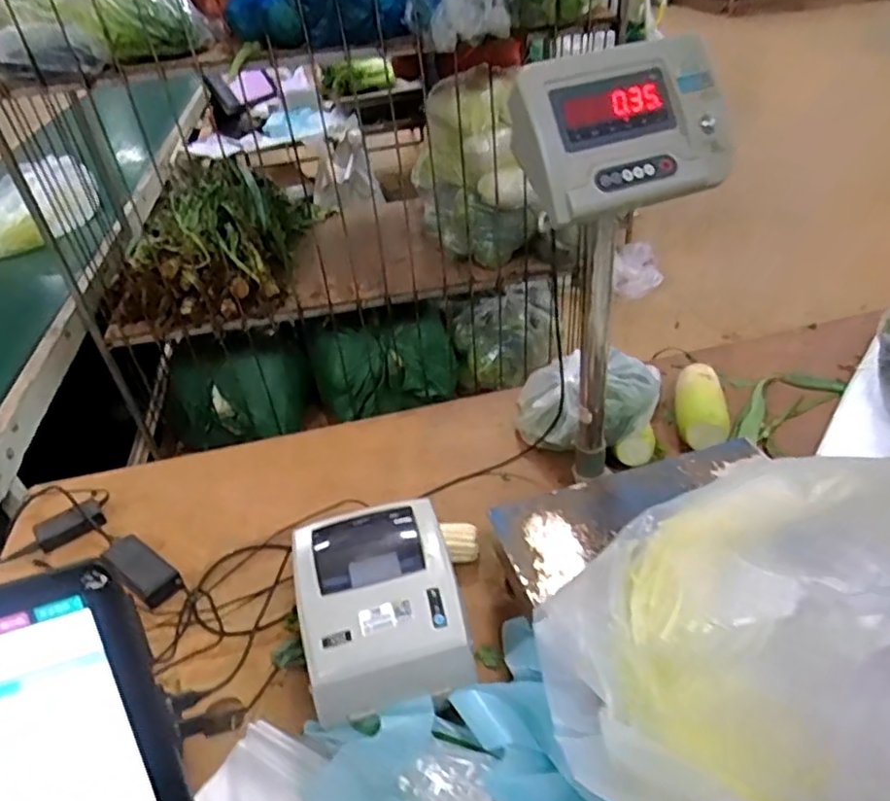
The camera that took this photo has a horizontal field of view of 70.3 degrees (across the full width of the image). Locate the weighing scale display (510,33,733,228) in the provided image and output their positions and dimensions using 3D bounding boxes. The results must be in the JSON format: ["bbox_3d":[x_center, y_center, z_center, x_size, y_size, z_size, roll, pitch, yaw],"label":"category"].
[{"bbox_3d":[0.186,-0.278,0.649,0.221,0.140,0.096,-18,39,-14],"label":"weighing scale display"}]

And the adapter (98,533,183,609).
[{"bbox_3d":[-0.461,0.253,0.957,0.142,0.031,0.059,24,47,33],"label":"adapter"}]

